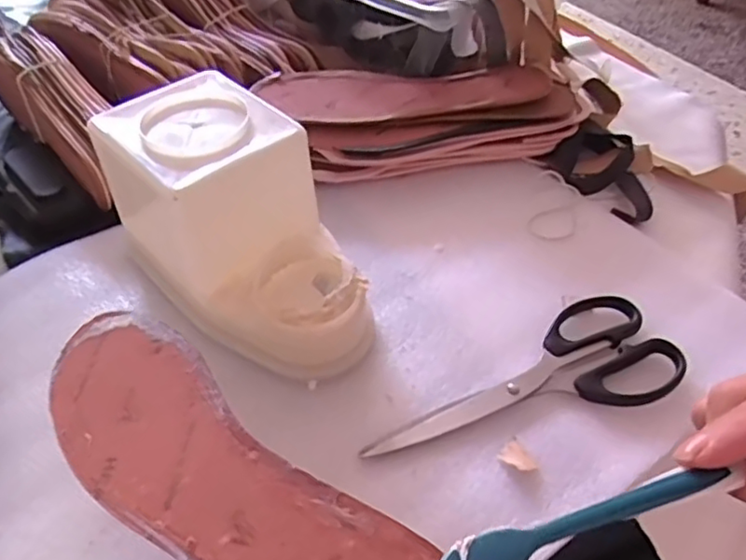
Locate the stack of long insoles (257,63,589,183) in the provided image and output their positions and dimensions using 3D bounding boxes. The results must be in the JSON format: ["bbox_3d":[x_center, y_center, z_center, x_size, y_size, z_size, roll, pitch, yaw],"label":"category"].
[{"bbox_3d":[0.045,-0.136,0.546,0.281,0.057,0.105,-4,46,-2],"label":"stack of long insoles"}]

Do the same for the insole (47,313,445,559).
[{"bbox_3d":[-0.068,0.078,0.251,0.230,0.005,0.068,28,72,35],"label":"insole"}]

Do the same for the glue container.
[{"bbox_3d":[-0.085,-0.034,0.406,0.107,0.118,0.196,-36,54,-28],"label":"glue container"}]

